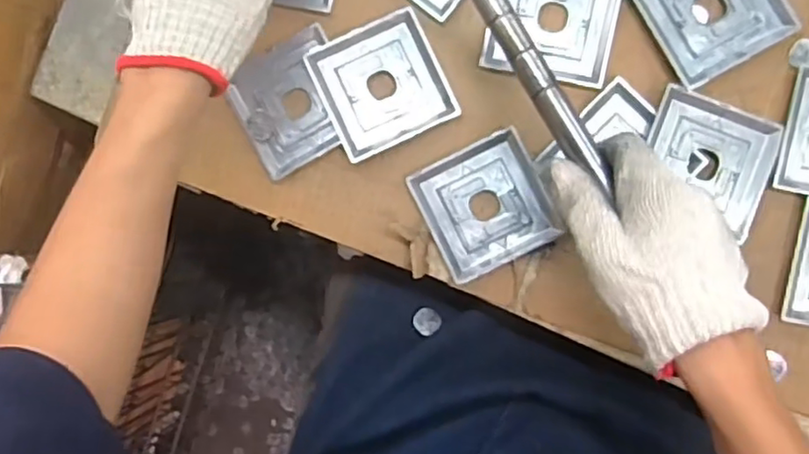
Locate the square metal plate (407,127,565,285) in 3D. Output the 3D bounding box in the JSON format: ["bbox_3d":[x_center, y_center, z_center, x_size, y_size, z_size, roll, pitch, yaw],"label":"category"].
[{"bbox_3d":[0.060,-0.015,0.479,0.089,0.006,0.089,-26,88,6],"label":"square metal plate"}]

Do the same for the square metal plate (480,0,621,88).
[{"bbox_3d":[0.109,-0.154,0.470,0.089,0.008,0.090,12,92,6],"label":"square metal plate"}]

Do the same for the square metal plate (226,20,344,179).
[{"bbox_3d":[-0.086,-0.095,0.491,0.087,0.006,0.092,-27,88,6],"label":"square metal plate"}]

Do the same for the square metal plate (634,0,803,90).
[{"bbox_3d":[0.220,-0.158,0.456,0.087,0.010,0.090,-29,88,6],"label":"square metal plate"}]

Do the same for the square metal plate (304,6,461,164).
[{"bbox_3d":[-0.017,-0.108,0.482,0.089,0.011,0.091,-25,88,6],"label":"square metal plate"}]

